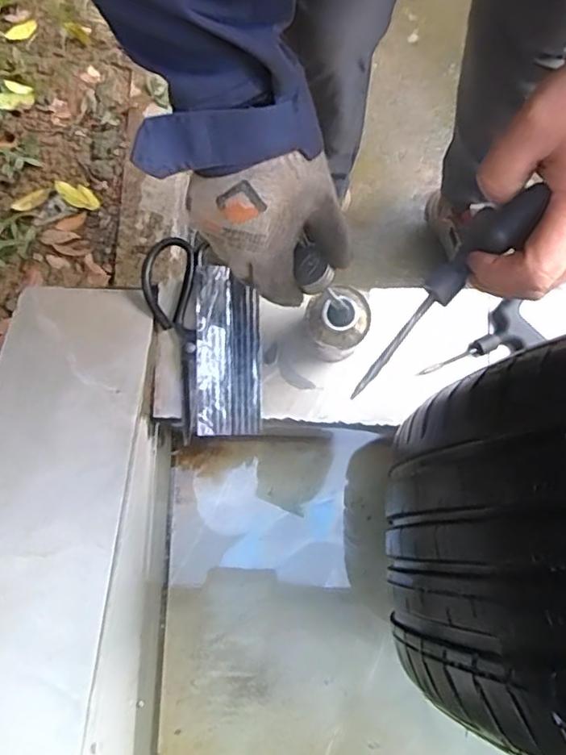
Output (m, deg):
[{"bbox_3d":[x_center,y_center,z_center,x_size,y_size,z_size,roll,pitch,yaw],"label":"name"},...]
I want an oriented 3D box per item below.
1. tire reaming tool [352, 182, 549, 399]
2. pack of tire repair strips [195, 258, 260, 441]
[{"bbox_3d":[0.092,-0.051,0.354,0.030,0.029,0.150,41,111,8],"label":"tire reaming tool"},{"bbox_3d":[-0.061,-0.029,0.642,0.068,0.006,0.181,1,88,-5],"label":"pack of tire repair strips"}]

